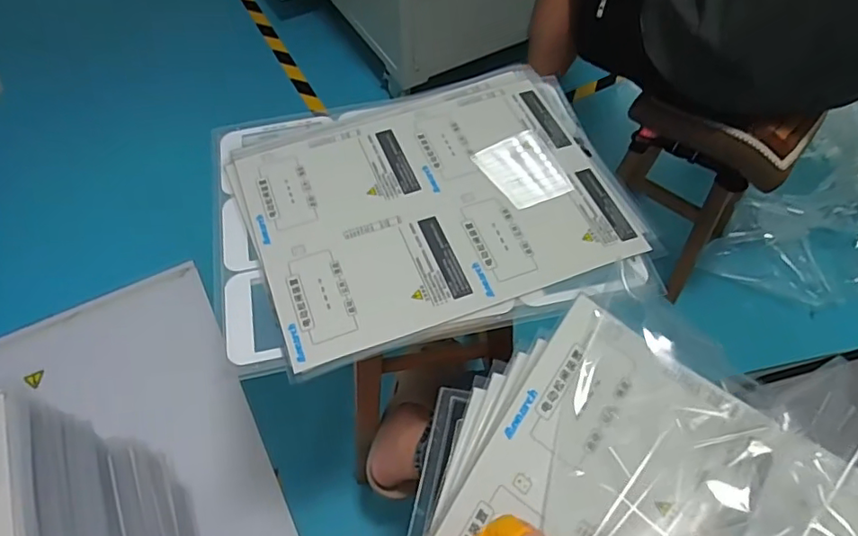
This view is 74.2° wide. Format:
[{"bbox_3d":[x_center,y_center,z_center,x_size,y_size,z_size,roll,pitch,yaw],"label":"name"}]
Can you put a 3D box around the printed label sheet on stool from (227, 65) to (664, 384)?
[{"bbox_3d":[0.007,-0.076,0.606,0.386,0.015,0.302,-19,58,-12],"label":"printed label sheet on stool"}]

